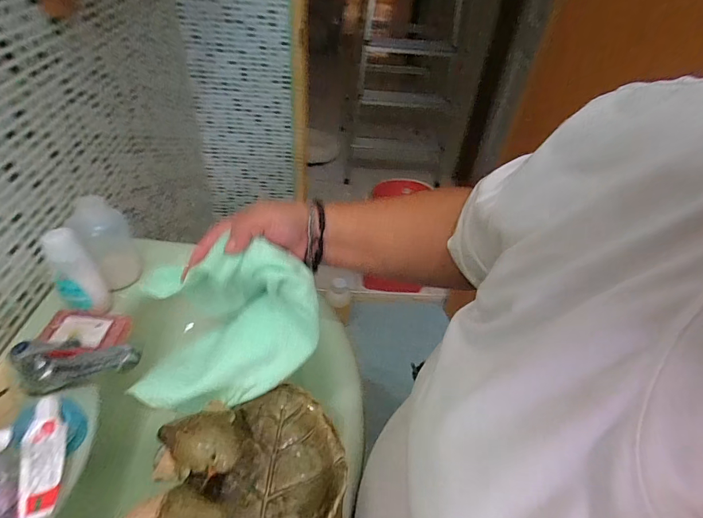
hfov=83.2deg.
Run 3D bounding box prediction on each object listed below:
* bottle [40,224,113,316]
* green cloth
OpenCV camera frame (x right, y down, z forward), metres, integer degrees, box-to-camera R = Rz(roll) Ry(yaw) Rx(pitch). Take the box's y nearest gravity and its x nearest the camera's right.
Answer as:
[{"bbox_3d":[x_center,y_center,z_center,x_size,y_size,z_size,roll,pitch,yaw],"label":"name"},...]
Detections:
[{"bbox_3d":[-0.312,0.017,0.447,0.040,0.104,0.042,3,42,-3],"label":"bottle"},{"bbox_3d":[-0.109,0.058,0.355,0.152,0.114,0.088,-1,43,-7],"label":"green cloth"}]

